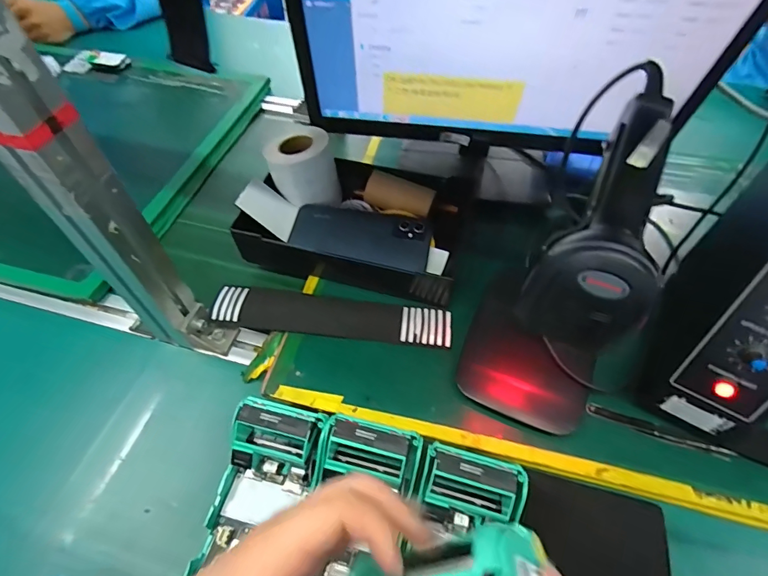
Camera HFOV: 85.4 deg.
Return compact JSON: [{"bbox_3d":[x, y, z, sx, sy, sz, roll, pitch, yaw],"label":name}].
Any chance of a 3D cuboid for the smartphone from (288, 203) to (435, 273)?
[{"bbox_3d":[-0.026,-0.063,0.485,0.162,0.010,0.065,14,69,13],"label":"smartphone"}]

